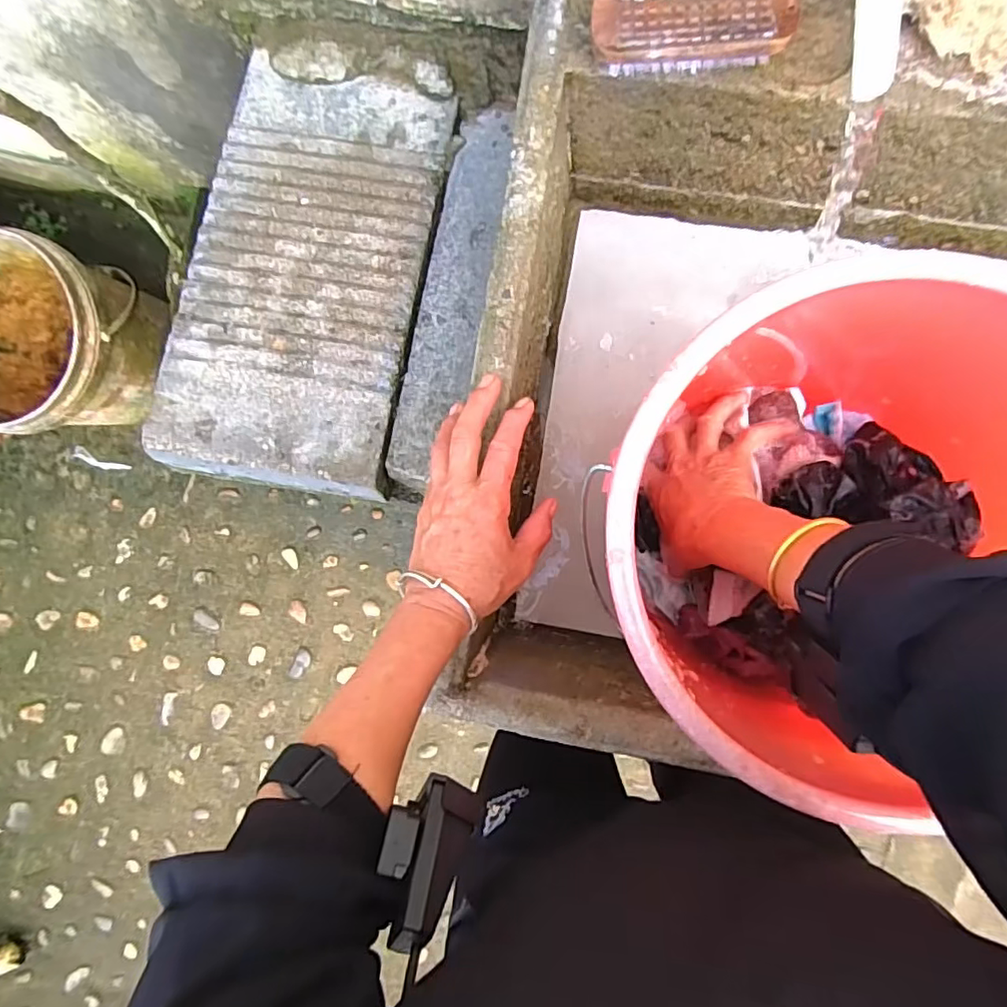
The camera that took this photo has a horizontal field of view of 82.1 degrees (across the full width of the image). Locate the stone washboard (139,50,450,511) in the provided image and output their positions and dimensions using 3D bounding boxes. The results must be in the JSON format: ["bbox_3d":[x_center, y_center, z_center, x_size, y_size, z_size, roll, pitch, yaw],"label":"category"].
[{"bbox_3d":[-0.178,-0.222,0.530,0.211,0.095,0.401,9,95,5],"label":"stone washboard"}]

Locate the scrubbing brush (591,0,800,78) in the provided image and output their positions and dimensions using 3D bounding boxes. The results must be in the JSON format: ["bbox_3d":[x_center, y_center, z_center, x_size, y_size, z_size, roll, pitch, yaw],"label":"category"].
[{"bbox_3d":[0.127,-0.327,0.390,0.128,0.030,0.062,-1,94,6],"label":"scrubbing brush"}]

